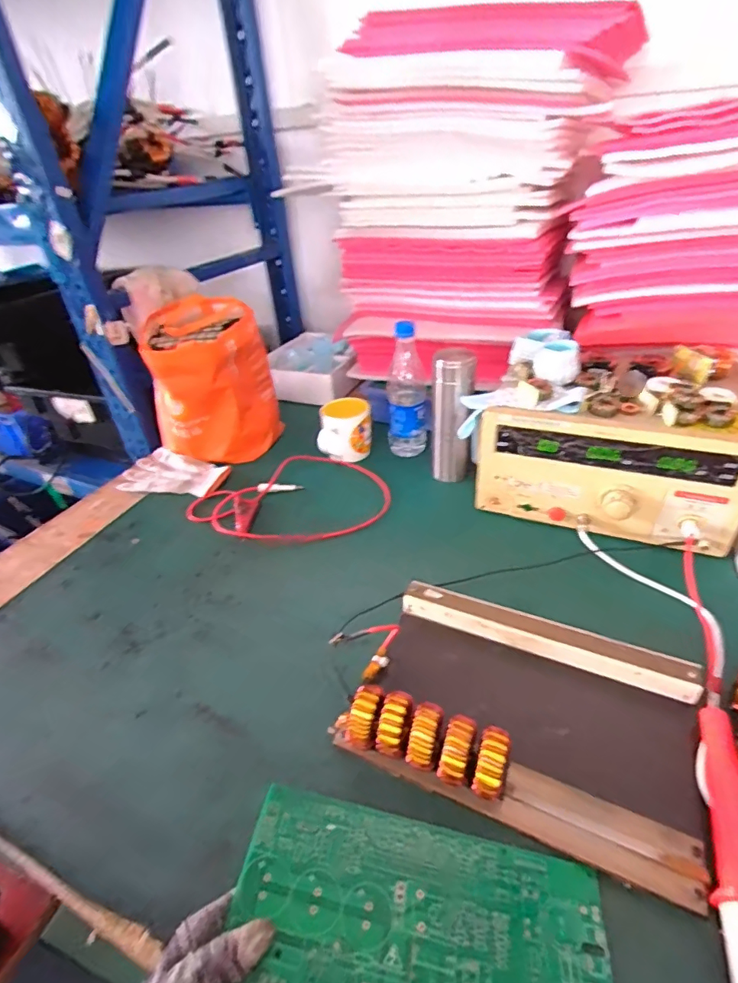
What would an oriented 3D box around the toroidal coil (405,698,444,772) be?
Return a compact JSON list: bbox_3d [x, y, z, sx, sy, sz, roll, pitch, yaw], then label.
[{"bbox_3d":[0.050,0.215,0.418,0.025,0.055,0.050,7,37,16],"label":"toroidal coil"}]

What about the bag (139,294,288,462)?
[{"bbox_3d":[-0.294,-0.206,0.889,0.218,0.221,0.221,-14,36,-12],"label":"bag"}]

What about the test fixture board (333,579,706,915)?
[{"bbox_3d":[0.145,0.204,0.450,0.291,0.036,0.192,12,39,23],"label":"test fixture board"}]

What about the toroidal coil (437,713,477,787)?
[{"bbox_3d":[0.076,0.220,0.407,0.022,0.054,0.052,11,38,21],"label":"toroidal coil"}]

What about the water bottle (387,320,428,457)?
[{"bbox_3d":[0.065,-0.161,0.820,0.065,0.245,0.055,-6,35,-1],"label":"water bottle"}]

